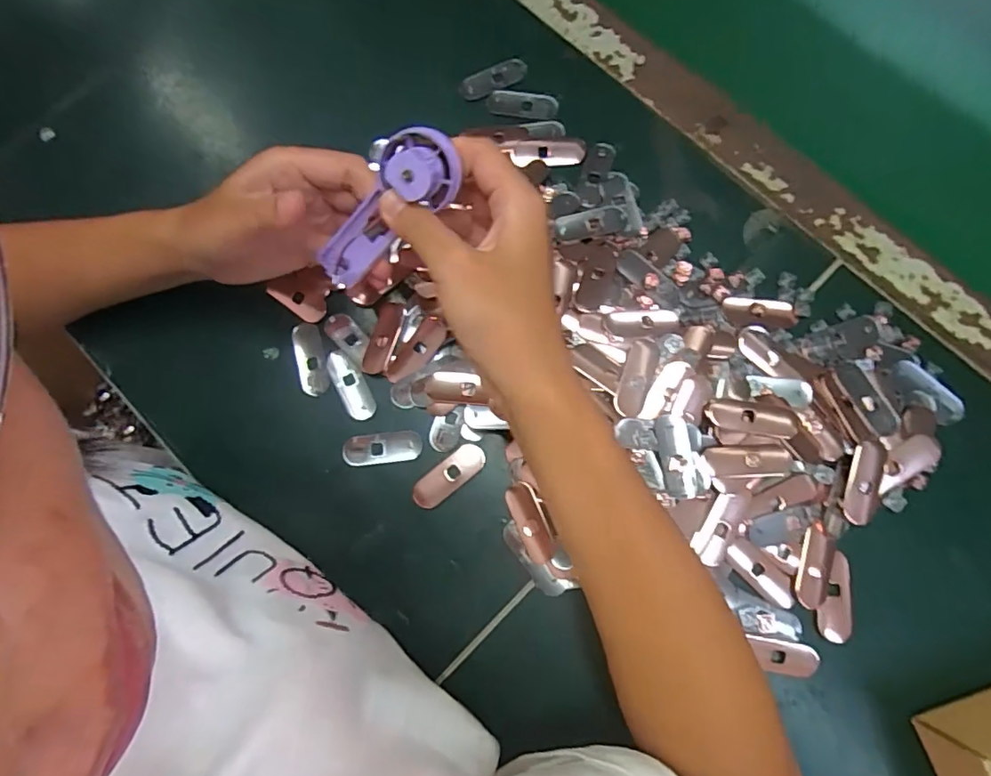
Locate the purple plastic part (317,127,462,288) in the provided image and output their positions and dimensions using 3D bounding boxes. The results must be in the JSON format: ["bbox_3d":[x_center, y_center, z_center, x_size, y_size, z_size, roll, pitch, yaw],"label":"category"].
[{"bbox_3d":[-0.058,-0.089,0.281,0.096,0.030,0.032,-33,76,34],"label":"purple plastic part"}]

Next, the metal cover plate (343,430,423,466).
[{"bbox_3d":[-0.072,0.038,0.352,0.050,0.004,0.020,-6,78,1],"label":"metal cover plate"}]

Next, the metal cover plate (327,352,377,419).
[{"bbox_3d":[-0.095,-0.002,0.361,0.019,0.004,0.048,-30,78,-4],"label":"metal cover plate"}]

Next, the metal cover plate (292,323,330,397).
[{"bbox_3d":[-0.122,-0.019,0.364,0.019,0.006,0.047,-16,78,-1],"label":"metal cover plate"}]

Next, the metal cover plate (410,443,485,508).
[{"bbox_3d":[-0.029,0.055,0.346,0.051,0.004,0.019,-40,79,-6],"label":"metal cover plate"}]

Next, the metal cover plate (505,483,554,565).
[{"bbox_3d":[0.021,0.082,0.338,0.017,0.007,0.048,-21,78,-2],"label":"metal cover plate"}]

